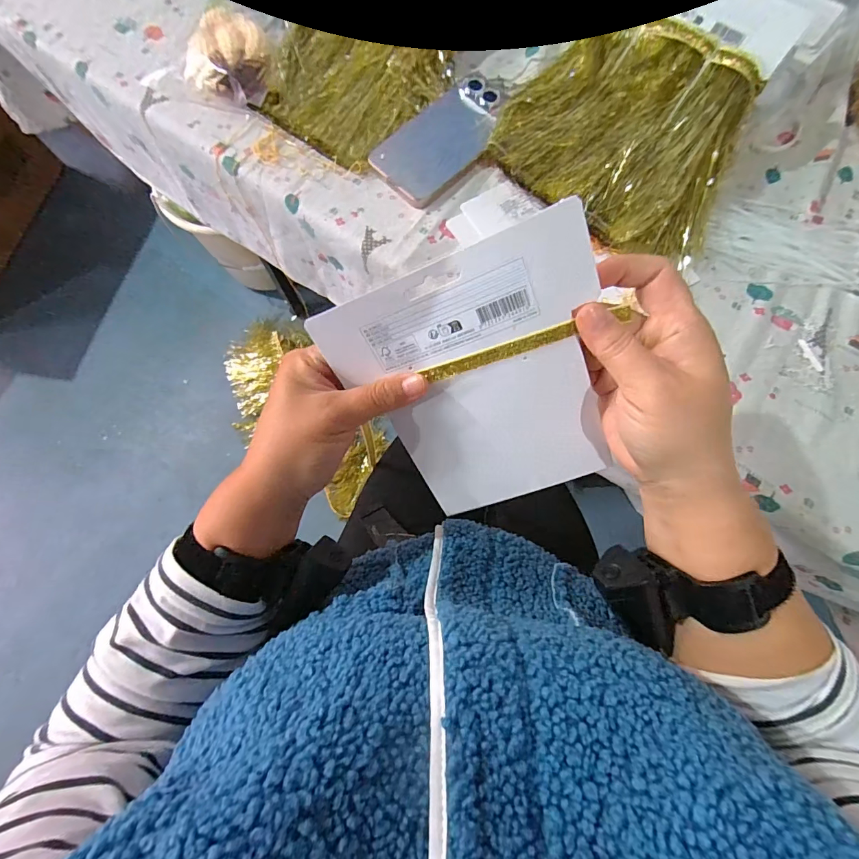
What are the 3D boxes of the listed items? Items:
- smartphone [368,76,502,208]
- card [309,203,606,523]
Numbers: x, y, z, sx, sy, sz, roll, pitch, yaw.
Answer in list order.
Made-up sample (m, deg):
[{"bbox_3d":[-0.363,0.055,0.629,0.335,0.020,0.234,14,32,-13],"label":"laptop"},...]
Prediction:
[{"bbox_3d":[0.015,-0.280,0.398,0.075,0.013,0.143,41,79,9],"label":"smartphone"},{"bbox_3d":[0.038,-0.023,0.265,0.155,0.177,0.008,-22,31,19],"label":"card"}]

